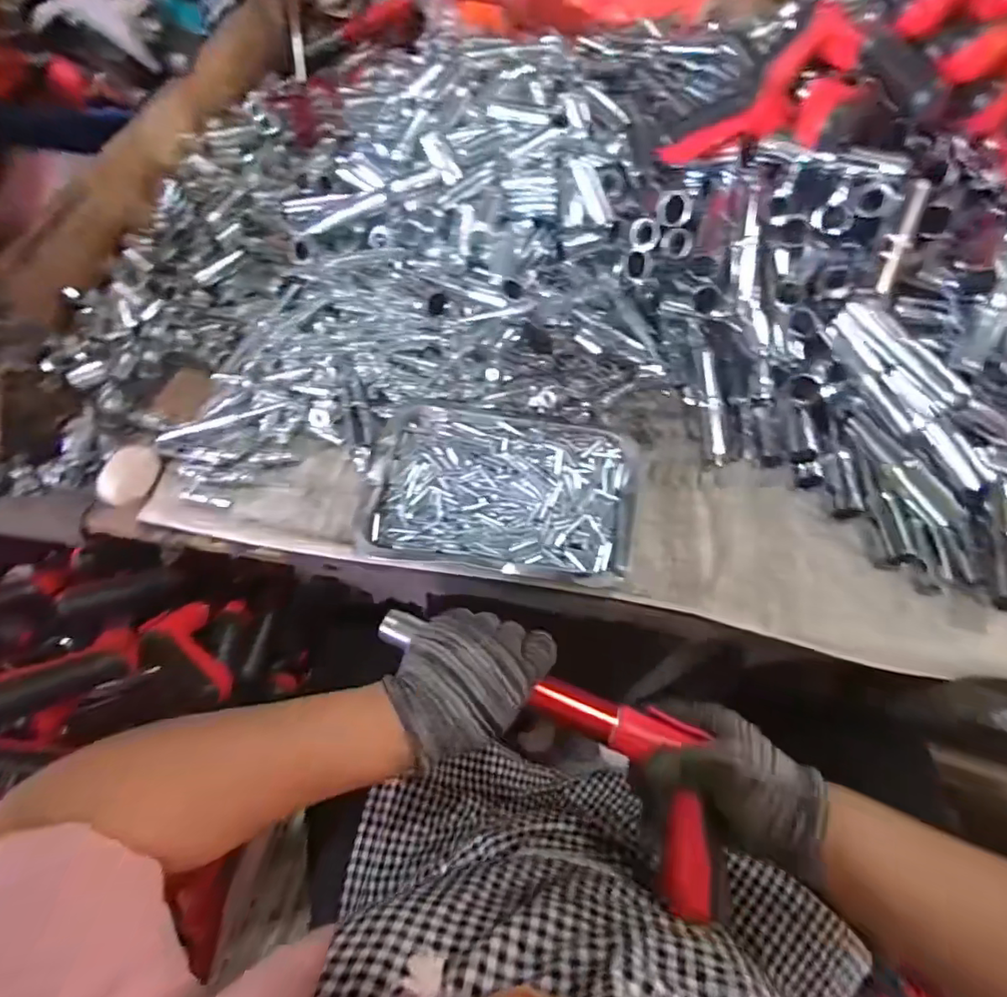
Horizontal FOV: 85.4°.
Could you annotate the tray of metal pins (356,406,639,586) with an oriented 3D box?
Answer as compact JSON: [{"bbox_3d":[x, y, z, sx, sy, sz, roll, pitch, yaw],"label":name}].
[{"bbox_3d":[-0.001,-0.010,0.533,0.247,0.026,0.169,8,61,7],"label":"tray of metal pins"}]

